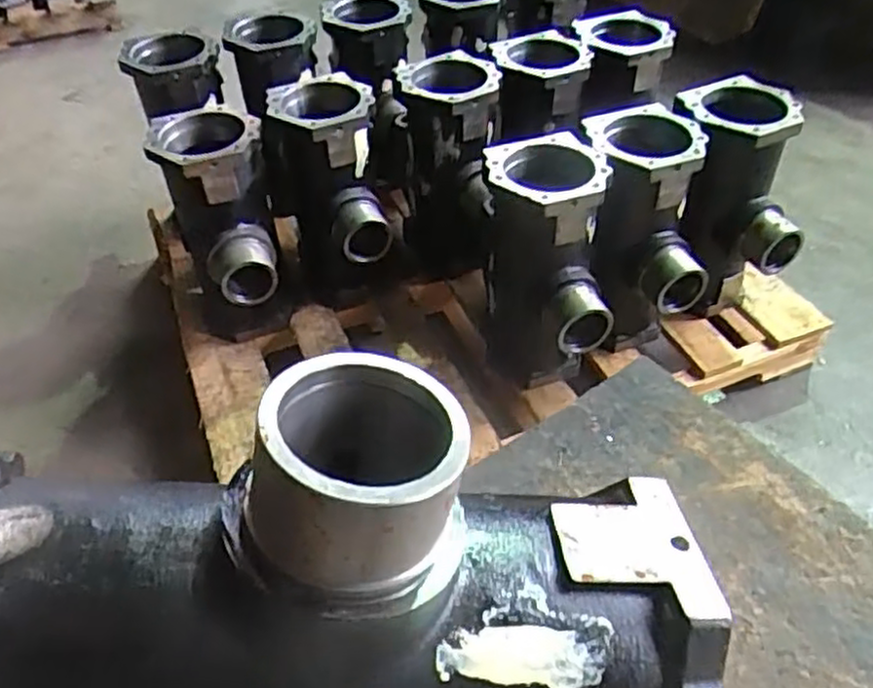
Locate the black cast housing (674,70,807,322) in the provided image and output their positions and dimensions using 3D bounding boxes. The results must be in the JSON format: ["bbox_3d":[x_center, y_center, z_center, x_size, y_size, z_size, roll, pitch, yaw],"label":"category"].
[{"bbox_3d":[0.508,-0.220,1.310,0.192,0.402,0.187,-12,46,-10],"label":"black cast housing"}]

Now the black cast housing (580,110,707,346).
[{"bbox_3d":[0.321,-0.161,1.265,0.198,0.389,0.240,-16,47,-13],"label":"black cast housing"}]

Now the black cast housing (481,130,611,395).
[{"bbox_3d":[0.171,-0.111,1.242,0.175,0.410,0.267,-5,45,-3],"label":"black cast housing"}]

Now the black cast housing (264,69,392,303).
[{"bbox_3d":[-0.211,-0.253,1.466,0.199,0.468,0.277,-13,46,-10],"label":"black cast housing"}]

